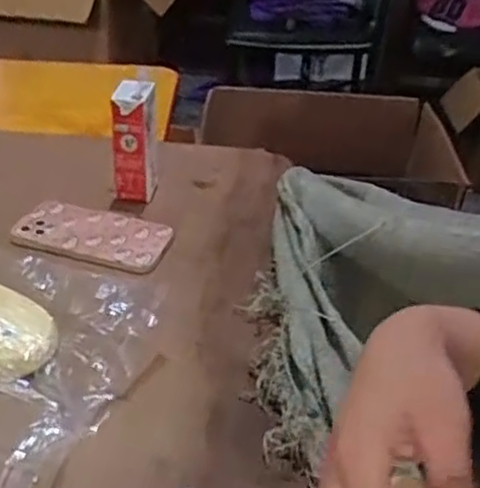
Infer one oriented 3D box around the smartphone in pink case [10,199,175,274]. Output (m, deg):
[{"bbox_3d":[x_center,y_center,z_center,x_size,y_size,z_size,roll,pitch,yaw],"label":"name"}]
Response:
[{"bbox_3d":[-0.158,-0.015,0.722,0.158,0.010,0.086,12,34,13],"label":"smartphone in pink case"}]

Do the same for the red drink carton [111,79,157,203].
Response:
[{"bbox_3d":[-0.120,-0.120,0.772,0.050,0.131,0.043,-3,34,-9],"label":"red drink carton"}]

